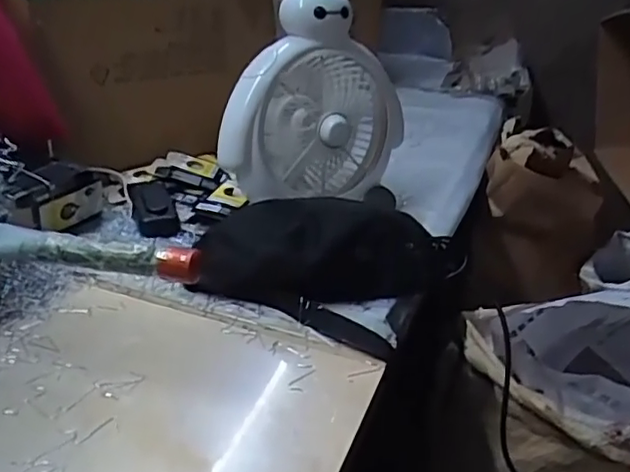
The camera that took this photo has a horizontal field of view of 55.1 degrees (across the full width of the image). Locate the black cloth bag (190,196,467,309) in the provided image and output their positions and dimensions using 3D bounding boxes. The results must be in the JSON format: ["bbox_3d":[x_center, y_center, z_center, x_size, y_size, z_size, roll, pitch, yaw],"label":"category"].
[{"bbox_3d":[0.006,0.016,0.638,0.265,0.102,0.096,2,29,-4],"label":"black cloth bag"}]

